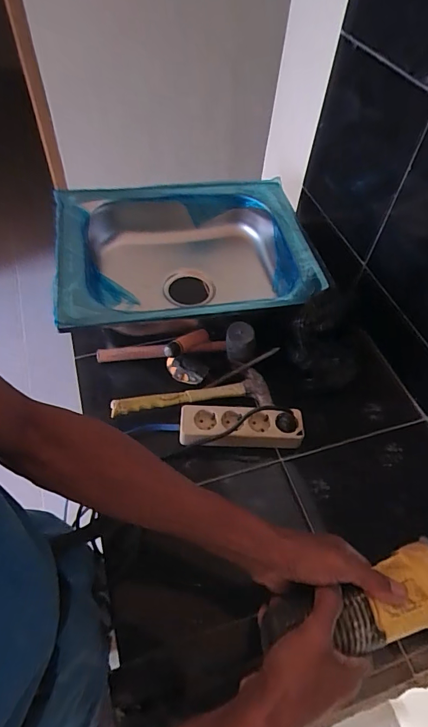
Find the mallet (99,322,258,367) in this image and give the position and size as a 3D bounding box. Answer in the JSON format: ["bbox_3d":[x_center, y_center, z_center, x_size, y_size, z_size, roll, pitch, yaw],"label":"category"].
[{"bbox_3d":[-0.072,-0.022,0.738,0.290,0.086,0.063,-5,53,7],"label":"mallet"}]

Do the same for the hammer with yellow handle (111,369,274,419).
[{"bbox_3d":[-0.035,0.051,0.702,0.269,0.030,0.073,-5,54,-8],"label":"hammer with yellow handle"}]

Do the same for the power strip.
[{"bbox_3d":[0.044,0.104,0.674,0.196,0.043,0.057,3,53,-3],"label":"power strip"}]

